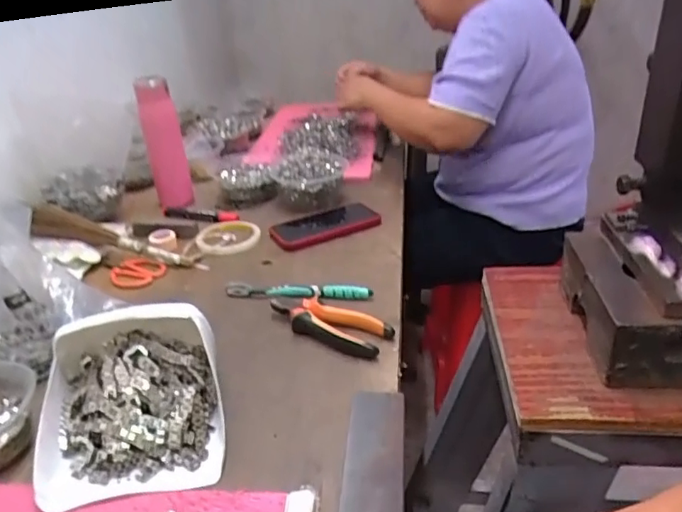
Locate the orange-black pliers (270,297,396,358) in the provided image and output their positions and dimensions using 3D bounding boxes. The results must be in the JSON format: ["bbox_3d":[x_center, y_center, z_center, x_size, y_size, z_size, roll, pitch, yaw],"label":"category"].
[{"bbox_3d":[-0.018,0.074,0.644,0.153,0.023,0.051,15,33,29],"label":"orange-black pliers"}]

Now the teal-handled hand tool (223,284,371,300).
[{"bbox_3d":[-0.055,0.044,0.716,0.186,0.015,0.021,2,29,8],"label":"teal-handled hand tool"}]

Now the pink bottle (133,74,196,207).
[{"bbox_3d":[-0.305,-0.198,0.979,0.056,0.212,0.055,-18,32,-27],"label":"pink bottle"}]

